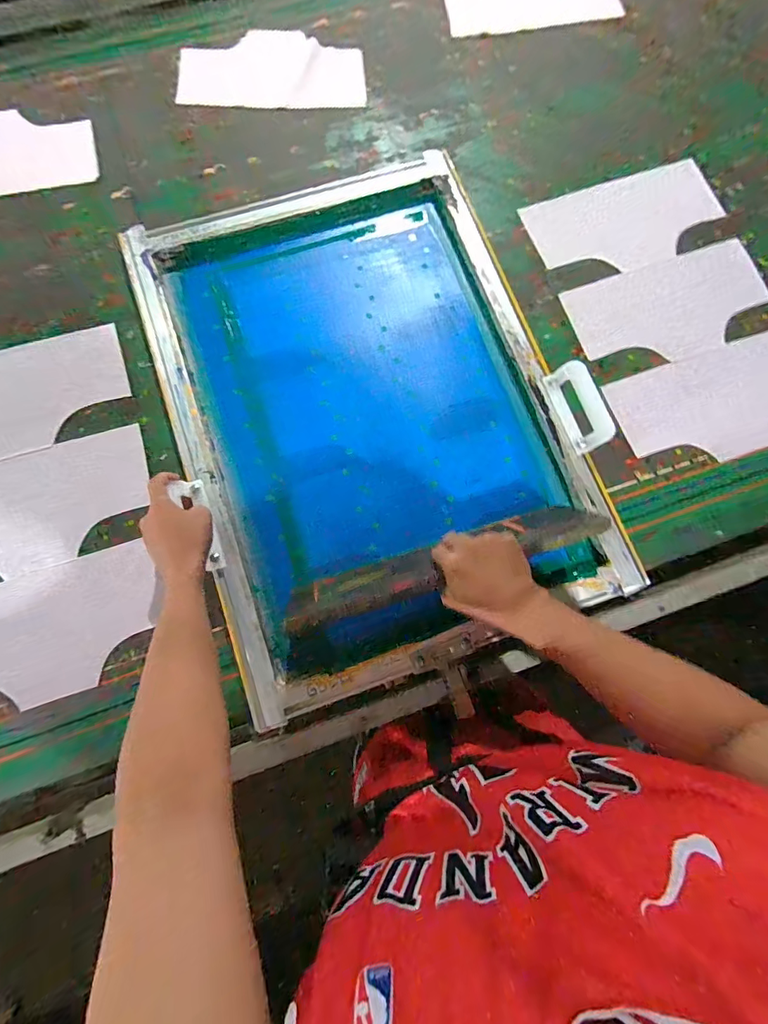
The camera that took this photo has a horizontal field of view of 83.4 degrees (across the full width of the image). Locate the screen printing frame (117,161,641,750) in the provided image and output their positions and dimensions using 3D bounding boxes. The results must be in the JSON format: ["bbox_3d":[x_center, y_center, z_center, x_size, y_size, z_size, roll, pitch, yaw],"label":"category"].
[{"bbox_3d":[-0.022,-0.159,0.623,0.534,0.052,0.747,-19,77,-4],"label":"screen printing frame"}]

